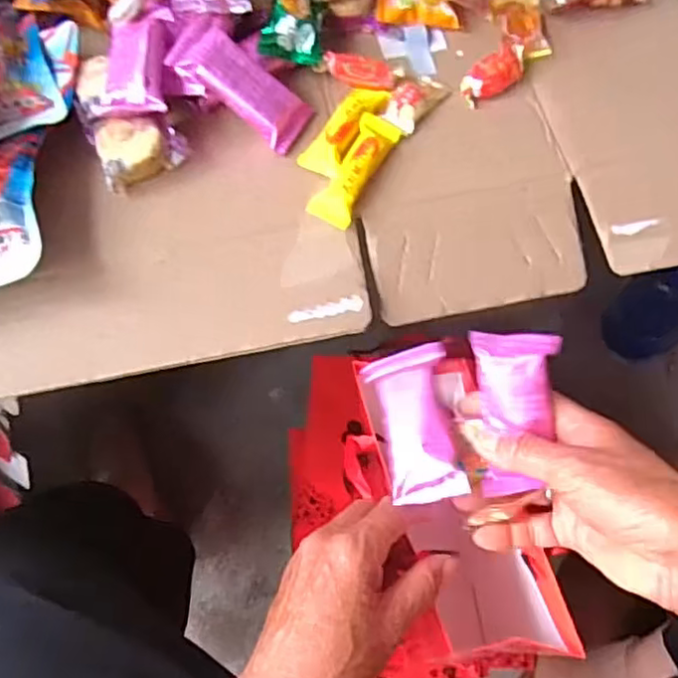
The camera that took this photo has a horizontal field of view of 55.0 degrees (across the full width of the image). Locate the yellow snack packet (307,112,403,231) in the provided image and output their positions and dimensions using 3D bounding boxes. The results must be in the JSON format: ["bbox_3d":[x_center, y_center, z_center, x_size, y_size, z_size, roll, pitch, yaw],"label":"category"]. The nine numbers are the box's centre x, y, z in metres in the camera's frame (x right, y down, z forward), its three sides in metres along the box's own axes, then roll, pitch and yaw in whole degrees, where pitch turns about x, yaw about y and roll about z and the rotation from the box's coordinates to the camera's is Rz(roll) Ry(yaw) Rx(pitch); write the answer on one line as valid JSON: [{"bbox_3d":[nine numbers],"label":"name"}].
[{"bbox_3d":[0.011,-0.109,0.413,0.025,0.015,0.083,24,66,13],"label":"yellow snack packet"}]

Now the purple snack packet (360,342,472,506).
[{"bbox_3d":[0.046,0.050,0.385,0.046,0.017,0.095,-19,57,15],"label":"purple snack packet"}]

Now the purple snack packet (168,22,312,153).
[{"bbox_3d":[-0.061,-0.162,0.419,0.091,0.017,0.037,35,65,-15],"label":"purple snack packet"}]

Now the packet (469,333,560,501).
[{"bbox_3d":[0.096,0.044,0.357,0.043,0.093,0.016,-2,18,0],"label":"packet"}]

